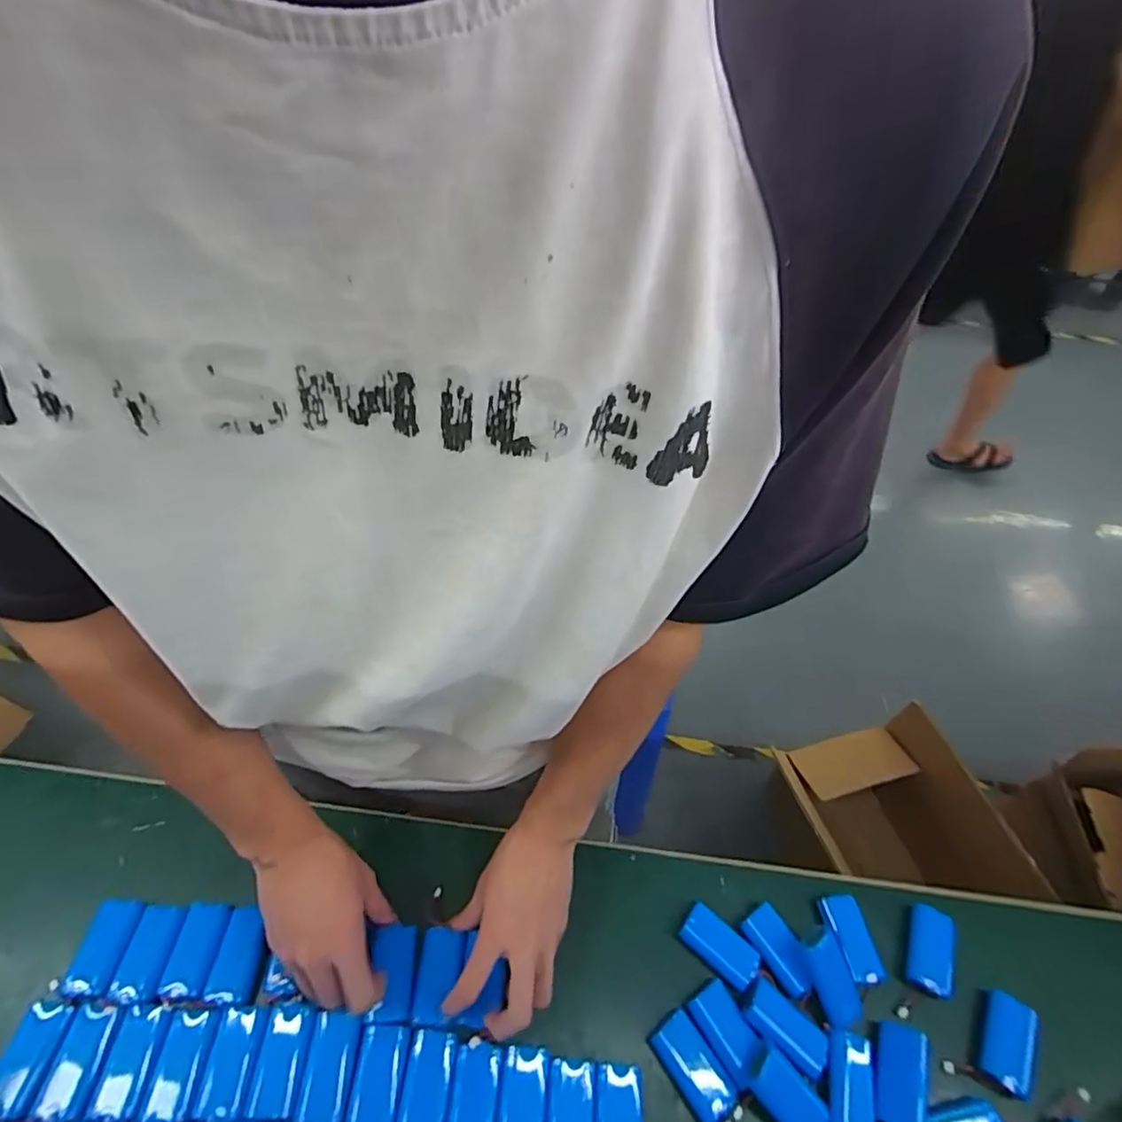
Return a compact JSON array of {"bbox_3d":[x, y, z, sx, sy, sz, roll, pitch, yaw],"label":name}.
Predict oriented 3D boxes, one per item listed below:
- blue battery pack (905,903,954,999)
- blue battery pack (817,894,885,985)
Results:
[{"bbox_3d":[0.337,0.352,0.532,0.032,0.024,0.073,24,53,13],"label":"blue battery pack"},{"bbox_3d":[0.265,0.343,0.532,0.035,0.013,0.076,-1,33,-6],"label":"blue battery pack"}]

